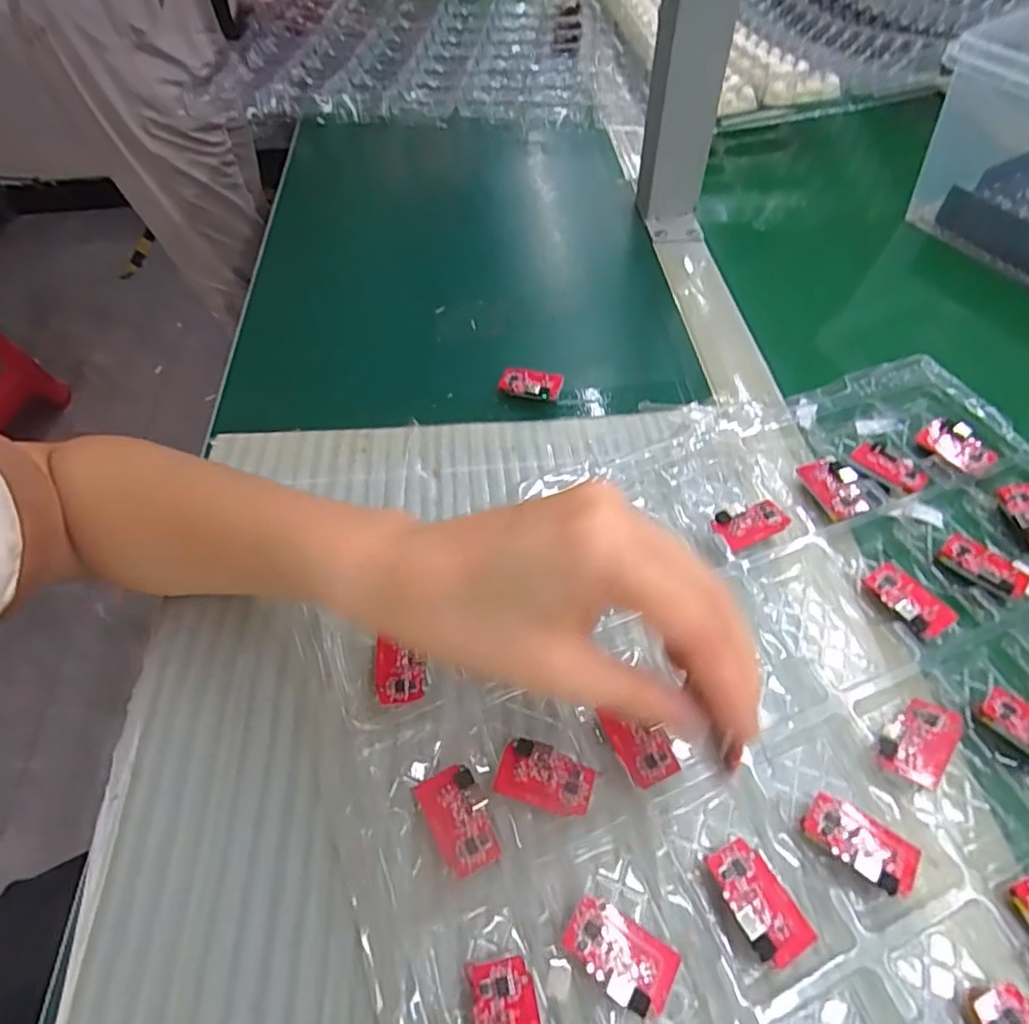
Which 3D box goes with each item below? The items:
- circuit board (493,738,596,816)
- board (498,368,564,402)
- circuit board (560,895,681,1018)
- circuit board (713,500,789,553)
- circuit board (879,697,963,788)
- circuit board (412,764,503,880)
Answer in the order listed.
[{"bbox_3d":[0.012,0.100,0.232,0.035,0.004,0.021,13,63,10],"label":"circuit board"},{"bbox_3d":[0.009,-0.076,0.366,0.037,0.006,0.019,8,70,9],"label":"board"},{"bbox_3d":[0.034,0.144,0.199,0.036,0.004,0.022,27,48,16],"label":"circuit board"},{"bbox_3d":[0.113,0.005,0.294,0.037,0.004,0.021,-21,58,-17],"label":"circuit board"},{"bbox_3d":[0.156,0.089,0.239,0.021,0.010,0.034,33,62,24],"label":"circuit board"},{"bbox_3d":[-0.020,0.113,0.226,0.022,0.010,0.035,-27,57,-15],"label":"circuit board"}]

